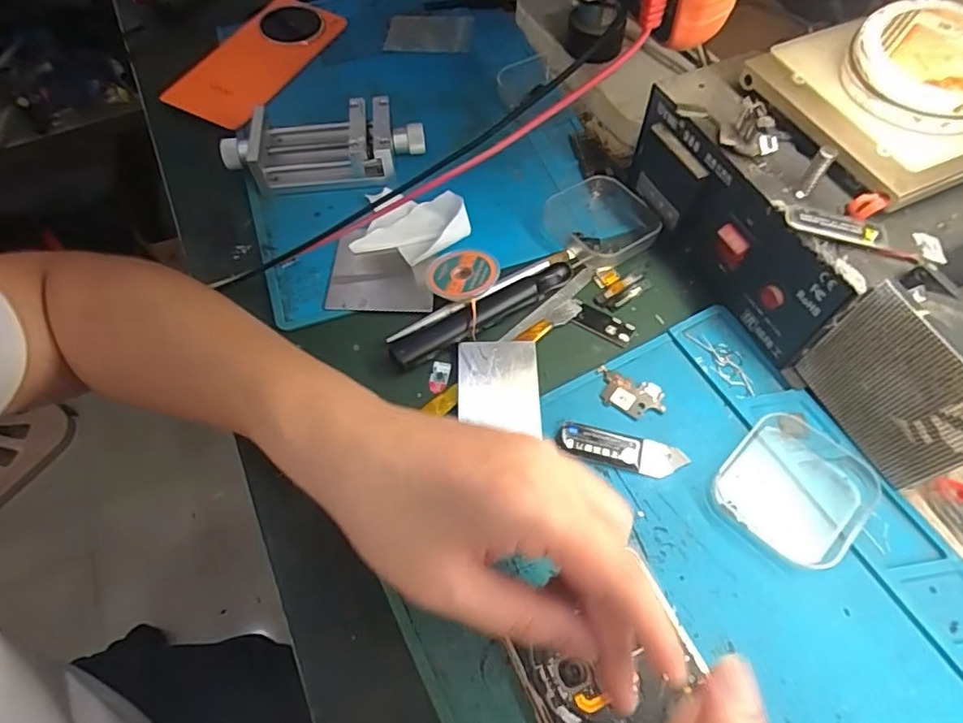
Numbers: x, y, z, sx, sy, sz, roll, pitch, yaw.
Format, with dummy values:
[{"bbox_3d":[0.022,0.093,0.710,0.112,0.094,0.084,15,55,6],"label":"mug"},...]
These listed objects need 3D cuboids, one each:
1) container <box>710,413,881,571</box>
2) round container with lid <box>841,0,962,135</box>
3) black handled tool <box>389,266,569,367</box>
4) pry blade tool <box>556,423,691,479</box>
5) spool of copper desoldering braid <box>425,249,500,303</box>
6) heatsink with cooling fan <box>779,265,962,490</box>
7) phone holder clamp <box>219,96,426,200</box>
[{"bbox_3d":[0.159,0.063,0.285,0.062,0.012,0.072,40,69,21],"label":"container"},{"bbox_3d":[0.219,-0.143,0.275,0.070,0.028,0.072,-1,60,1],"label":"round container with lid"},{"bbox_3d":[0.002,-0.031,0.341,0.121,0.013,0.020,-29,63,-14],"label":"black handled tool"},{"bbox_3d":[0.074,0.047,0.300,0.067,0.005,0.020,13,61,9],"label":"pry blade tool"},{"bbox_3d":[-0.013,-0.054,0.351,0.045,0.012,0.040,19,63,12],"label":"spool of copper desoldering braid"},{"bbox_3d":[0.204,0.011,0.270,0.030,0.085,0.080,-25,62,-12],"label":"heatsink with cooling fan"},{"bbox_3d":[-0.112,-0.153,0.400,0.138,0.032,0.060,1,60,2],"label":"phone holder clamp"}]

